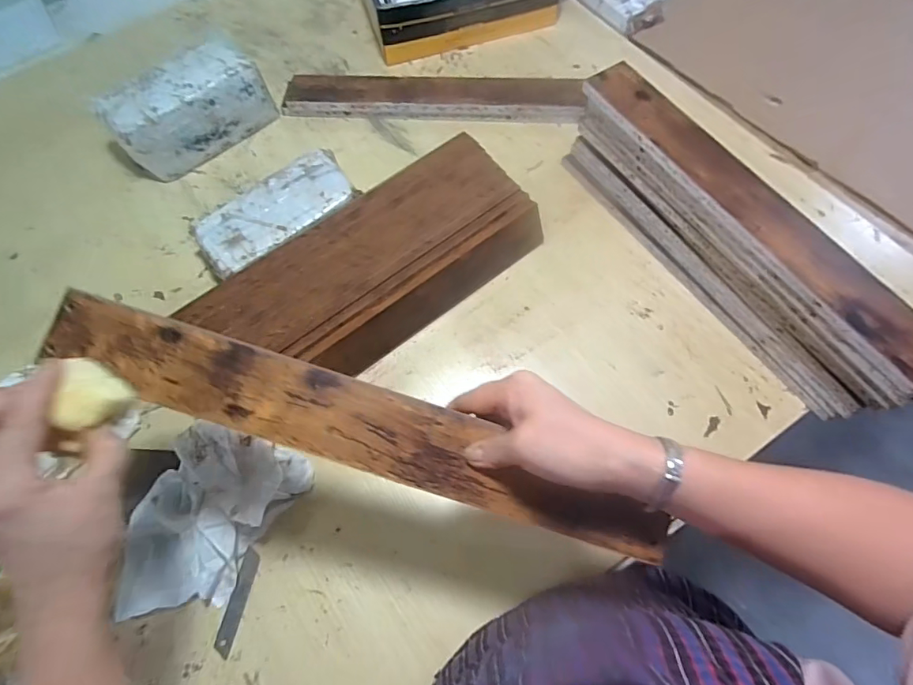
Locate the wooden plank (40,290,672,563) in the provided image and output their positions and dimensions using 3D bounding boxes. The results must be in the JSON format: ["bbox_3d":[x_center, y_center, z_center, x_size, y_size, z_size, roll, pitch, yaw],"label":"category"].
[{"bbox_3d":[-0.068,0.060,0.351,0.450,0.013,0.059,20,70,0],"label":"wooden plank"}]

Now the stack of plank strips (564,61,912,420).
[{"bbox_3d":[0.302,-0.123,0.569,0.063,0.160,0.454,-30,68,-10],"label":"stack of plank strips"}]

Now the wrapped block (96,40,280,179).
[{"bbox_3d":[-0.388,-0.339,0.716,0.216,0.097,0.088,-39,70,-13],"label":"wrapped block"}]

